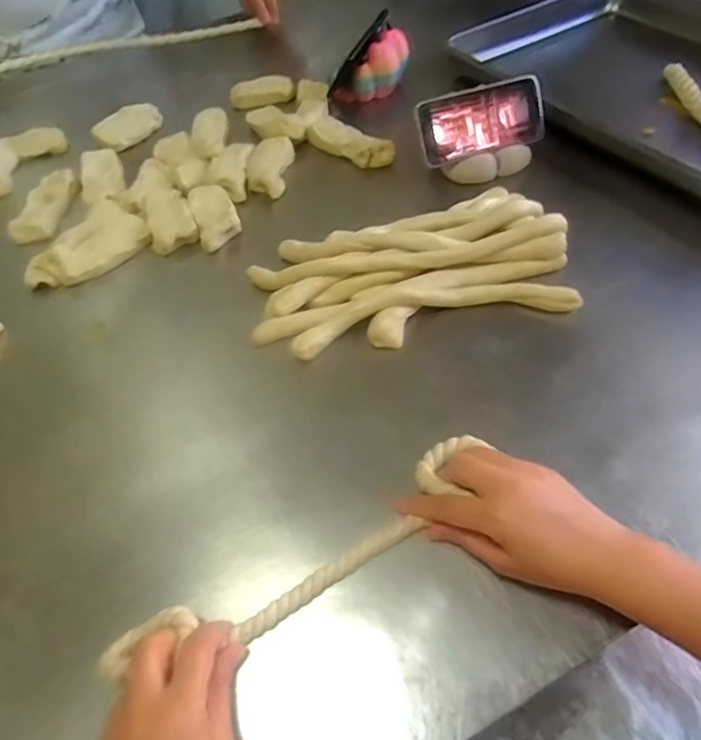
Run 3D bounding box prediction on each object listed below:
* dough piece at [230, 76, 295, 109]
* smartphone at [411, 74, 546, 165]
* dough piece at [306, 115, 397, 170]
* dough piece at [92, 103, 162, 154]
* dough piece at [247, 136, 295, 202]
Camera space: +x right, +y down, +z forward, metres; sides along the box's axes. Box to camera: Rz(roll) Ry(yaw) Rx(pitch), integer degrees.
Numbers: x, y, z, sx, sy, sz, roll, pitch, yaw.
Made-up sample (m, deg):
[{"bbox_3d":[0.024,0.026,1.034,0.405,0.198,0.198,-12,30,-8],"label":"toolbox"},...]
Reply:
[{"bbox_3d":[-0.129,-0.405,0.855,0.093,0.029,0.033,-4,52,2],"label":"dough piece"},{"bbox_3d":[0.155,-0.293,0.688,0.149,0.017,0.077,-18,98,-10],"label":"smartphone"},{"bbox_3d":[-0.001,-0.288,0.760,0.128,0.034,0.045,32,61,26],"label":"dough piece"},{"bbox_3d":[-0.305,-0.335,0.808,0.091,0.036,0.027,-30,56,-18],"label":"dough piece"},{"bbox_3d":[-0.103,-0.252,0.739,0.051,0.034,0.096,2,52,6],"label":"dough piece"}]

